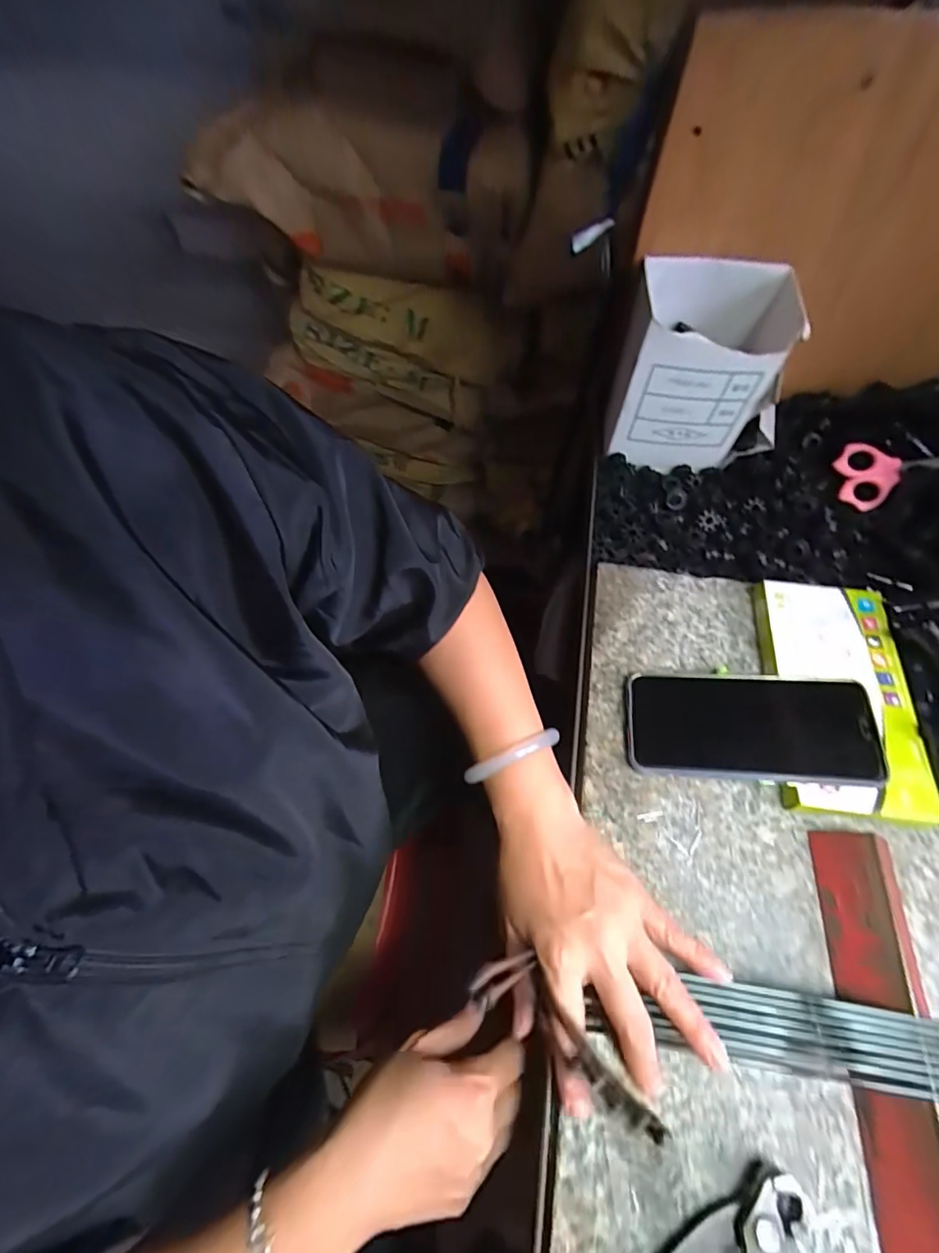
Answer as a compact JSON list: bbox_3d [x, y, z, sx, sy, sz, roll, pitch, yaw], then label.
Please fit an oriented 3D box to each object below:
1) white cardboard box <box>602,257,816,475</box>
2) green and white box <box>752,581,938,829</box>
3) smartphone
[{"bbox_3d":[0.210,-0.227,0.450,0.140,0.147,0.084,3,61,3],"label":"white cardboard box"},{"bbox_3d":[0.268,0.048,0.364,0.096,0.026,0.176,7,61,6],"label":"green and white box"},{"bbox_3d":[0.193,0.069,0.346,0.156,0.009,0.074,0,60,14],"label":"smartphone"}]

